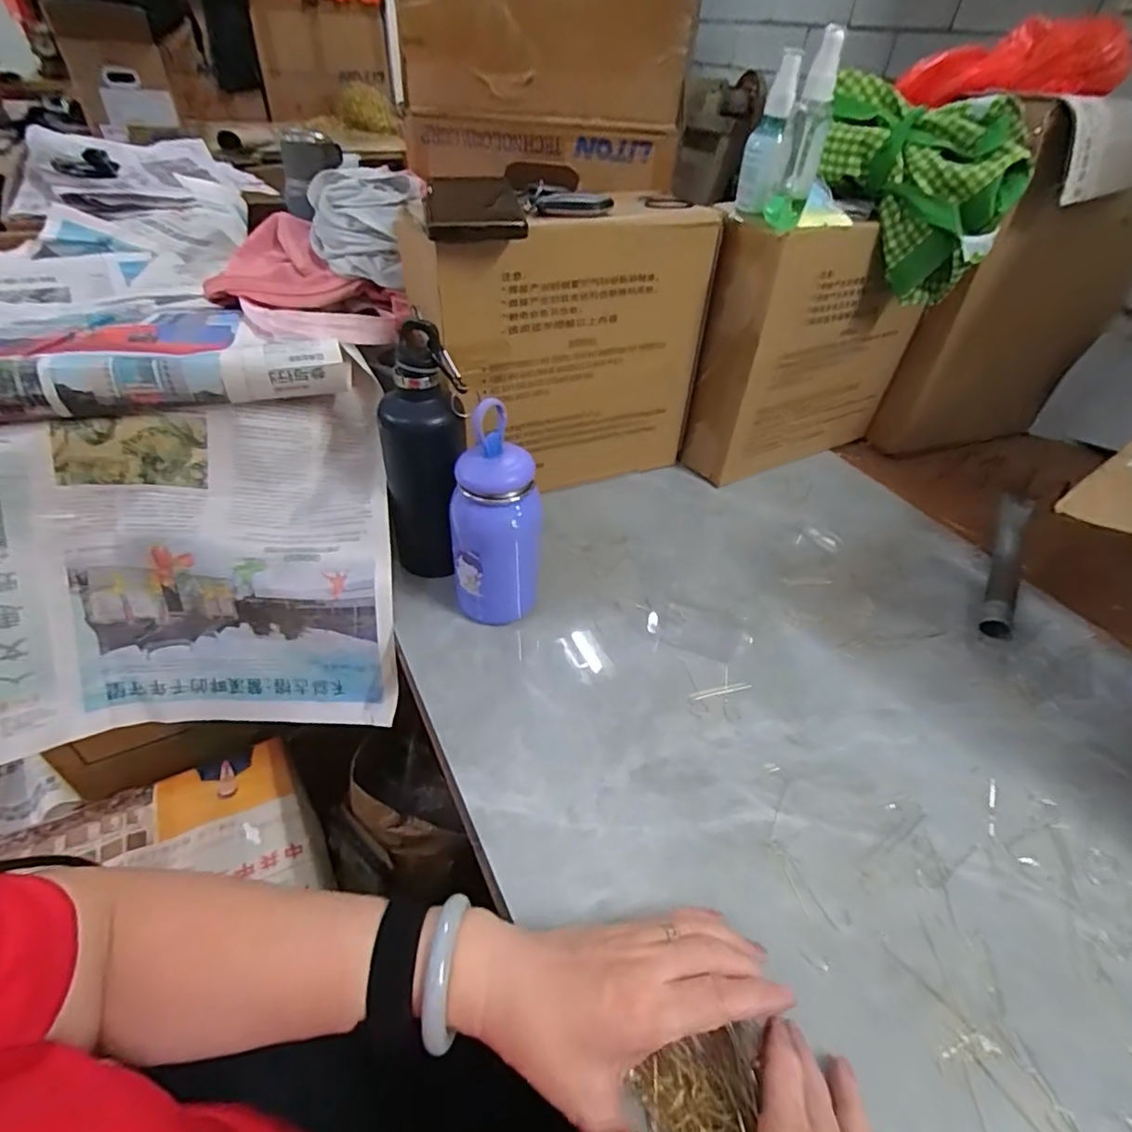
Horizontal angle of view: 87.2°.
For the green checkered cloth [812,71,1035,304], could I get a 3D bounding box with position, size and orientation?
[{"bbox_3d":[0.329,-0.363,0.584,0.189,0.153,0.076,26,46,21],"label":"green checkered cloth"}]

